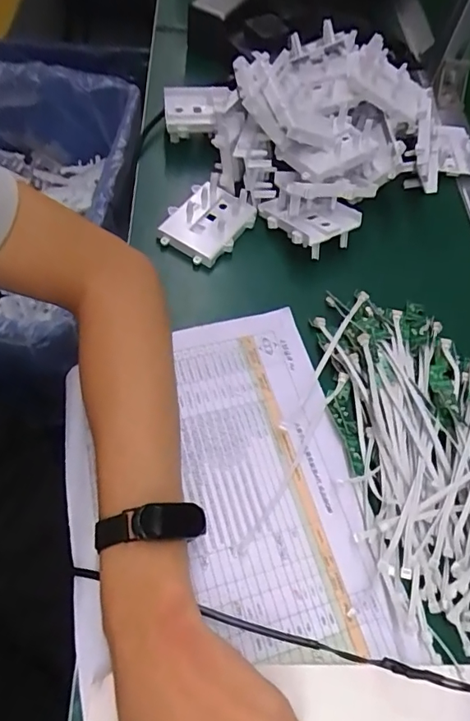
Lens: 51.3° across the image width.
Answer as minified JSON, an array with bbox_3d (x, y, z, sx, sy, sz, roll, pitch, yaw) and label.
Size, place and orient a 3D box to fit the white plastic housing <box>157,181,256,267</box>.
[{"bbox_3d":[-0.026,-0.130,0.465,0.068,0.027,0.080,29,62,10],"label":"white plastic housing"}]

